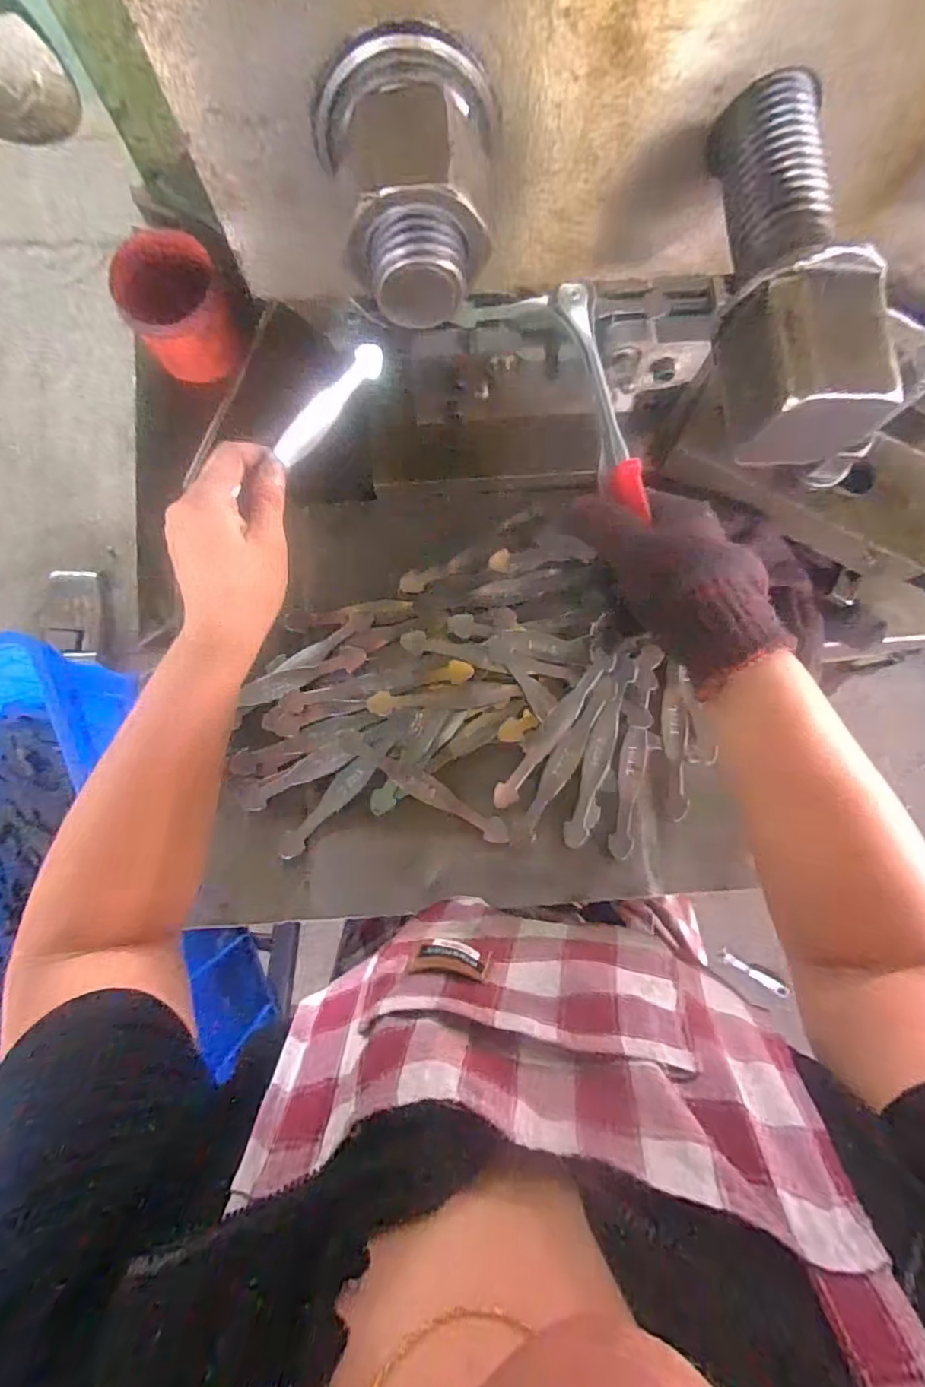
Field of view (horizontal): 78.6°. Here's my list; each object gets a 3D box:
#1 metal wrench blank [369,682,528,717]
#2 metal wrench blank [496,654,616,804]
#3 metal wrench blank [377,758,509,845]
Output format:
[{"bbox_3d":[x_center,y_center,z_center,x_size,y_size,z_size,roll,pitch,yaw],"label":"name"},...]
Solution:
[{"bbox_3d":[-0.013,0.003,0.437,0.116,0.005,0.019,-6,85,-1],"label":"metal wrench blank"},{"bbox_3d":[0.071,0.027,0.433,0.019,0.006,0.143,36,86,3],"label":"metal wrench blank"},{"bbox_3d":[-0.014,0.081,0.430,0.109,0.007,0.019,30,86,2],"label":"metal wrench blank"}]

